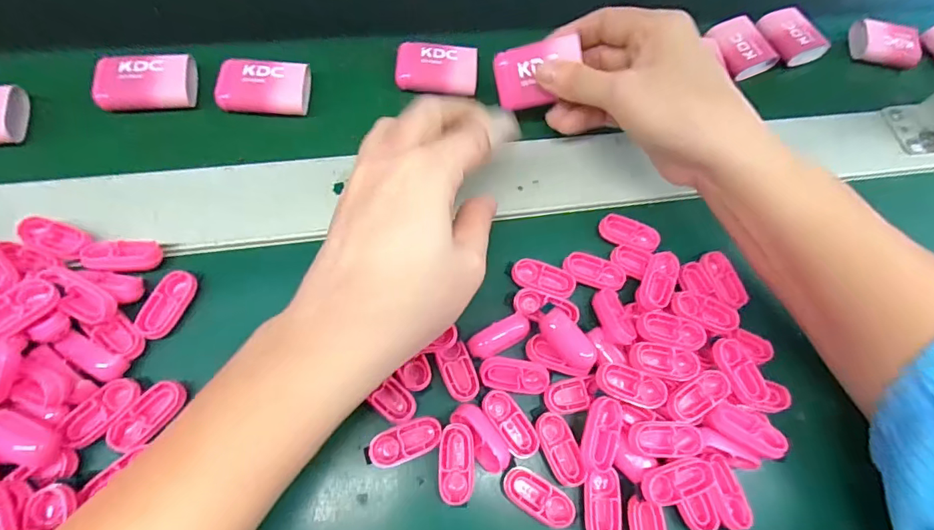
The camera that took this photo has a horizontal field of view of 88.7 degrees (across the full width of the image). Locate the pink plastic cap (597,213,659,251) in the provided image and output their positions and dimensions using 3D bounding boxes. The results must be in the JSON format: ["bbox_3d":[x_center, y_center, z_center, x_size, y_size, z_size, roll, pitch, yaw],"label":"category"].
[{"bbox_3d":[0.093,-0.017,0.274,0.034,0.007,0.017,20,66,8],"label":"pink plastic cap"}]

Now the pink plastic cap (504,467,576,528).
[{"bbox_3d":[0.033,0.107,0.219,0.034,0.006,0.015,32,68,13],"label":"pink plastic cap"}]

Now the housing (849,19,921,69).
[{"bbox_3d":[0.318,-0.167,0.363,0.041,0.015,0.035,14,65,5],"label":"housing"}]

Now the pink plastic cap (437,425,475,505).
[{"bbox_3d":[-0.005,0.091,0.221,0.016,0.010,0.034,1,81,-1],"label":"pink plastic cap"}]

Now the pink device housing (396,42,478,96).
[{"bbox_3d":[-0.019,-0.127,0.308,0.051,0.012,0.032,4,65,0],"label":"pink device housing"}]

